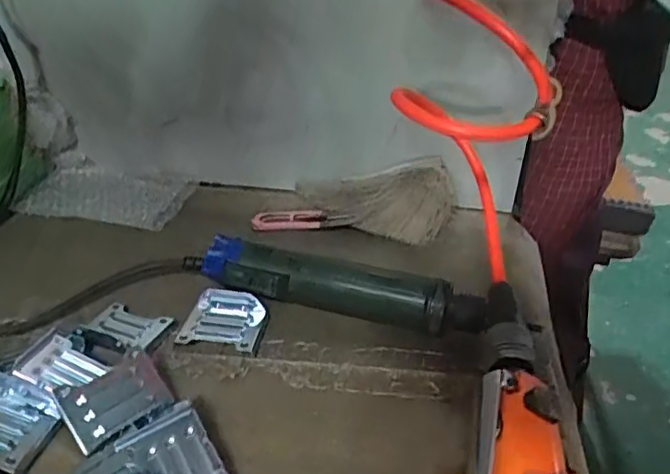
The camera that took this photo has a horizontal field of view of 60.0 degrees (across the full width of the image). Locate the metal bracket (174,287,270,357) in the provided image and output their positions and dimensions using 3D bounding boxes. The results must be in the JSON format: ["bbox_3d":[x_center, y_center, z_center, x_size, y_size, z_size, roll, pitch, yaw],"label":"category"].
[{"bbox_3d":[-0.082,0.063,0.436,0.058,0.015,0.055,6,33,8],"label":"metal bracket"}]

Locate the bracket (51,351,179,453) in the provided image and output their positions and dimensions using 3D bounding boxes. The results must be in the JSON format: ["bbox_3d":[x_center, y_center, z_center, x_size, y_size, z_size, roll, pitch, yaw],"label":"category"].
[{"bbox_3d":[-0.135,0.099,0.358,0.058,0.006,0.043,-28,69,-34],"label":"bracket"}]

